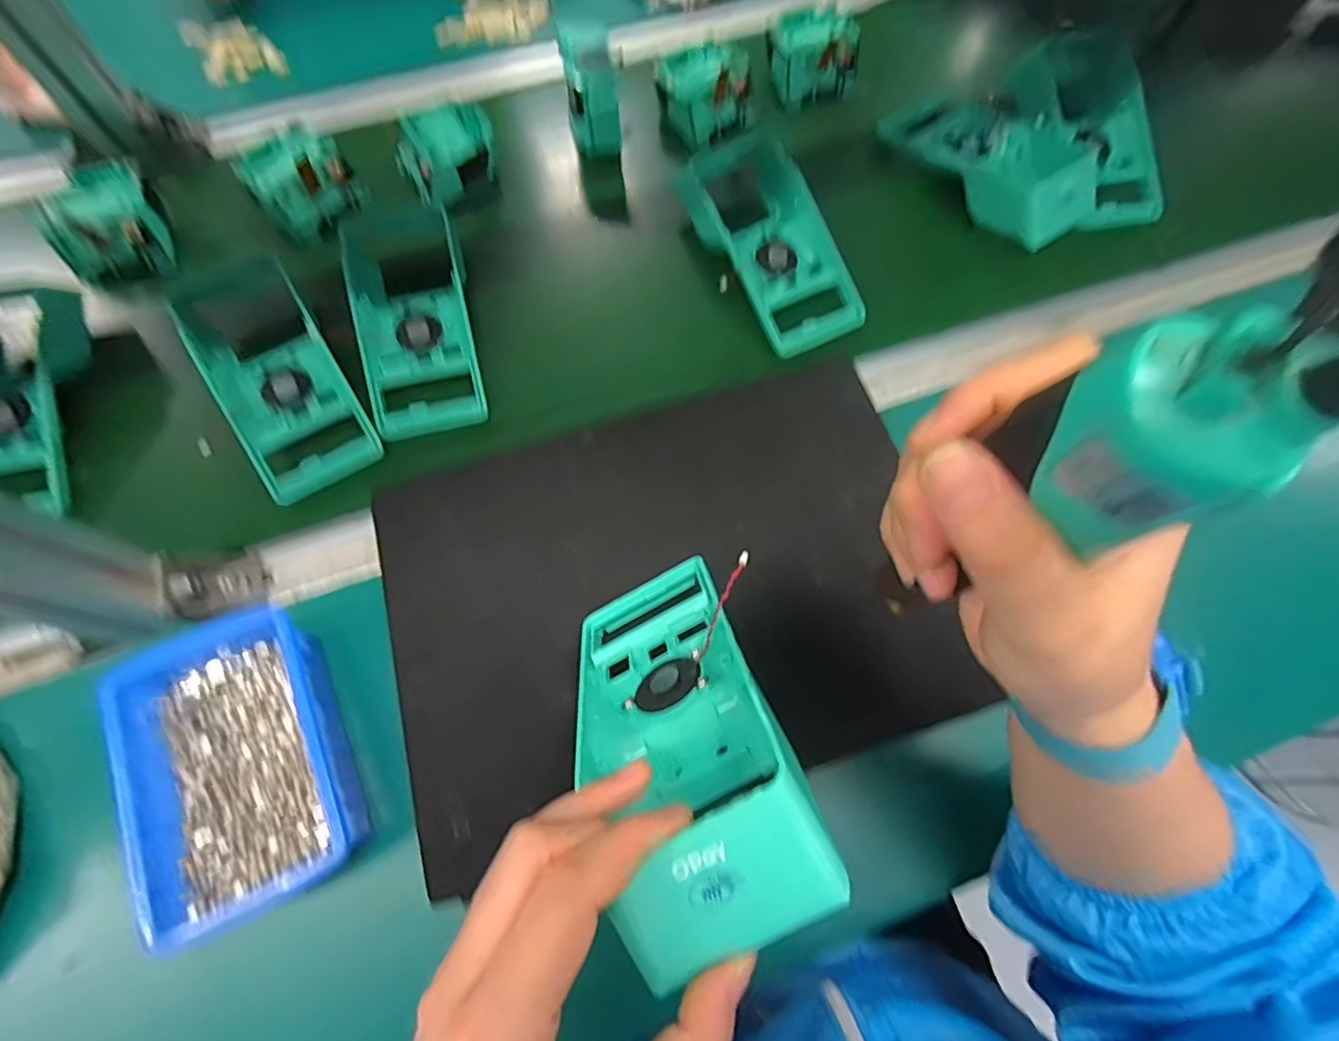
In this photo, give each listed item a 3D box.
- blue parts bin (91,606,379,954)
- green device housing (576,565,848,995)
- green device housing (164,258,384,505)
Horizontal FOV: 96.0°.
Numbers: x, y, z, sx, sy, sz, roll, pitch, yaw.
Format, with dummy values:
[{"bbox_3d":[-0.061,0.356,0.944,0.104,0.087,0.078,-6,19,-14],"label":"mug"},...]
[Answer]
[{"bbox_3d":[-0.240,0.128,0.340,0.097,0.053,0.165,-24,70,-11],"label":"blue parts bin"},{"bbox_3d":[0.004,0.085,0.271,0.084,0.051,0.191,-36,32,3],"label":"green device housing"},{"bbox_3d":[-0.288,-0.111,0.437,0.087,0.053,0.186,-30,71,-13],"label":"green device housing"}]

